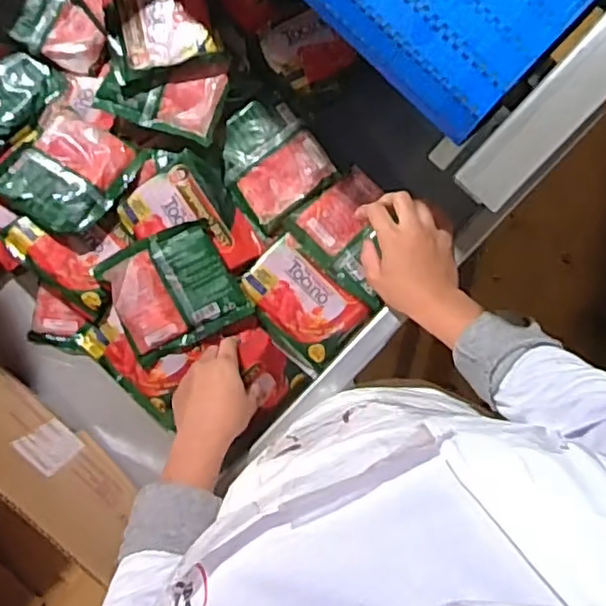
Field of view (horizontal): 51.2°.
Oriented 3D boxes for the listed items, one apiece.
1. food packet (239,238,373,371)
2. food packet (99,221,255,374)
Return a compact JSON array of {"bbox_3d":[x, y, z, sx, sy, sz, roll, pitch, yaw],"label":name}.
[{"bbox_3d":[-0.001,-0.001,0.753,0.137,0.030,0.097,42,86,3],"label":"food packet"},{"bbox_3d":[-0.151,-0.015,0.748,0.142,0.032,0.132,-24,86,-2],"label":"food packet"}]

